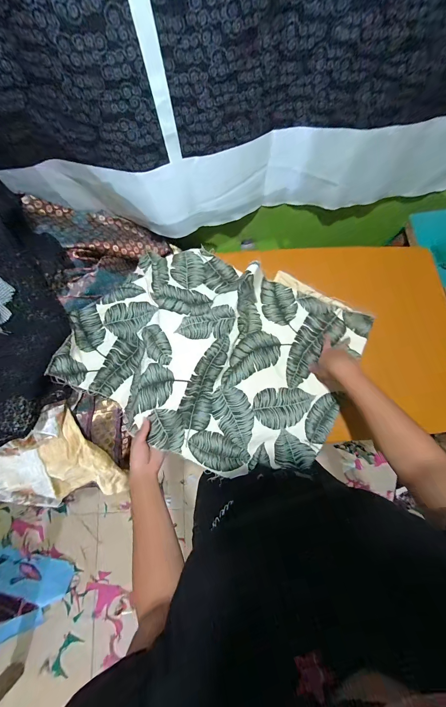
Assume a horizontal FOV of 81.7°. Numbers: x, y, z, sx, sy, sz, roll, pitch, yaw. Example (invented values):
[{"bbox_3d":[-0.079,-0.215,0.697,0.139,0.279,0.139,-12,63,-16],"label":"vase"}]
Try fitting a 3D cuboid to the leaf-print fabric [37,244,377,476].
[{"bbox_3d":[-0.025,-0.010,0.596,0.597,0.103,0.458,24,79,6],"label":"leaf-print fabric"}]

